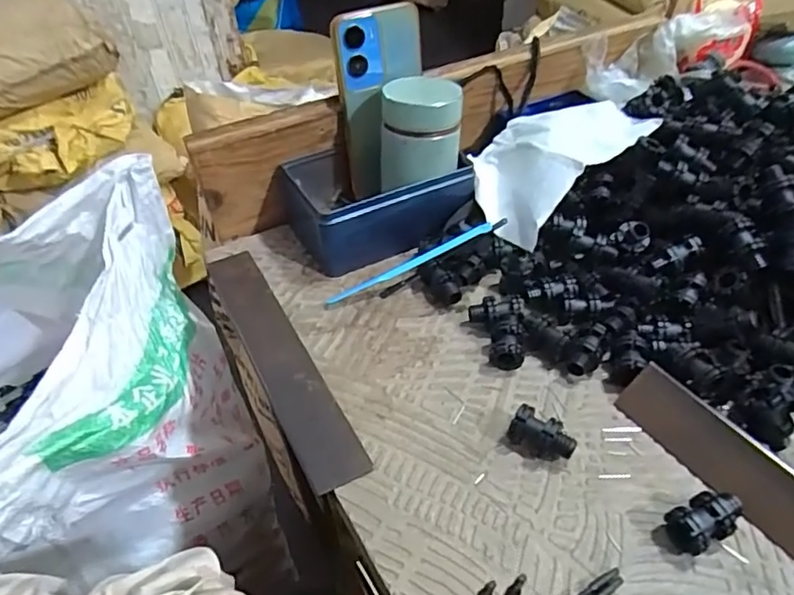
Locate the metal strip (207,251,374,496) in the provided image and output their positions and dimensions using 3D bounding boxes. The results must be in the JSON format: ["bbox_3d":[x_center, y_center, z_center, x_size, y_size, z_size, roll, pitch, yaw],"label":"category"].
[{"bbox_3d":[-0.087,0.036,0.405,0.036,0.007,0.239,-22,46,-19],"label":"metal strip"}]

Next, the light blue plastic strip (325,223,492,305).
[{"bbox_3d":[0.009,-0.027,0.442,0.139,0.008,0.007,-25,45,-3],"label":"light blue plastic strip"}]

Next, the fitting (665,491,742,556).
[{"bbox_3d":[0.162,0.117,0.298,0.039,0.019,0.022,-20,45,-17],"label":"fitting"}]

